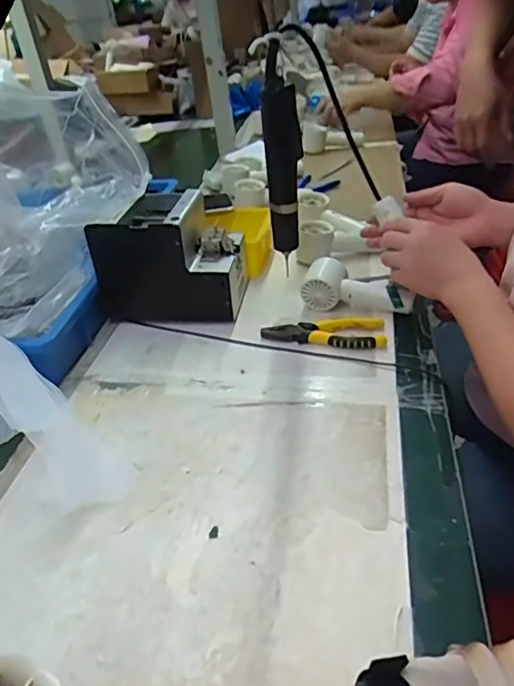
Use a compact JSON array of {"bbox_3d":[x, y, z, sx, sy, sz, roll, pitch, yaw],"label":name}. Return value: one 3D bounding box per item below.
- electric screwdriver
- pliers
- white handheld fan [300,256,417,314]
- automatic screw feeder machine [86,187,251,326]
[{"bbox_3d":[0.030,-0.209,0.624,0.032,0.230,0.040,-18,36,-15],"label":"electric screwdriver"},{"bbox_3d":[0.085,-0.014,0.681,0.150,0.018,0.056,3,36,13],"label":"pliers"},{"bbox_3d":[0.130,-0.076,0.726,0.132,0.053,0.058,6,37,17],"label":"white handheld fan"},{"bbox_3d":[-0.115,-0.116,0.741,0.181,0.150,0.115,0,35,8],"label":"automatic screw feeder machine"}]

